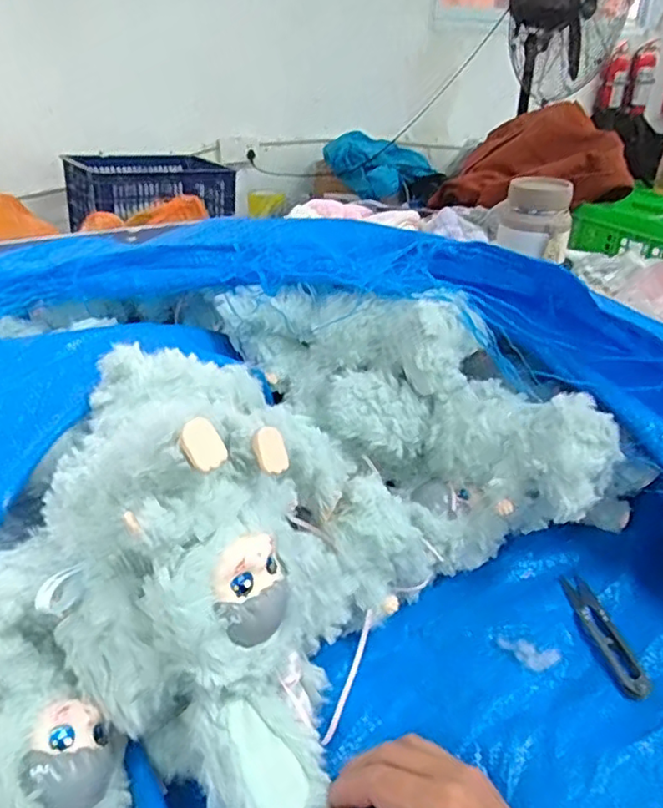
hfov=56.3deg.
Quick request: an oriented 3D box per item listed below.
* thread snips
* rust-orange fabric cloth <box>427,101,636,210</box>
[{"bbox_3d":[0.196,0.163,0.444,0.023,0.004,0.101,-4,30,-10],"label":"thread snips"},{"bbox_3d":[0.438,-0.508,1.294,0.391,0.183,0.218,22,35,31],"label":"rust-orange fabric cloth"}]

